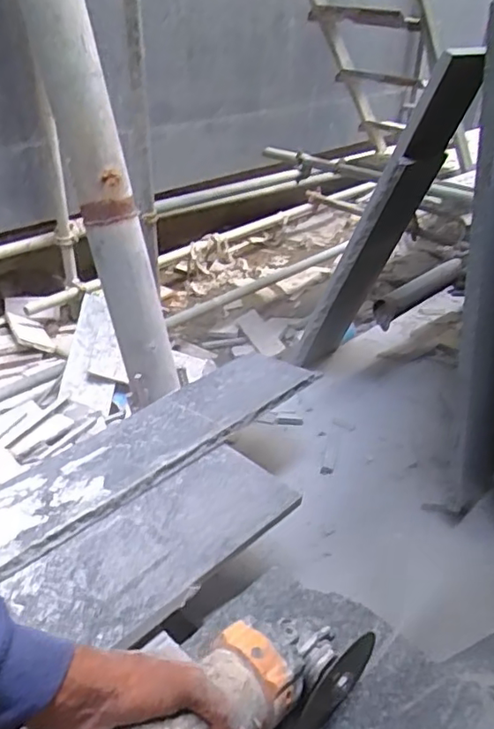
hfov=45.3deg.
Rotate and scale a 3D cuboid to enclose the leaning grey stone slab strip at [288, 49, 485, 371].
[{"bbox_3d":[0.217,-0.209,1.040,0.067,0.654,0.124,36,44,14],"label":"leaning grey stone slab strip"}]

